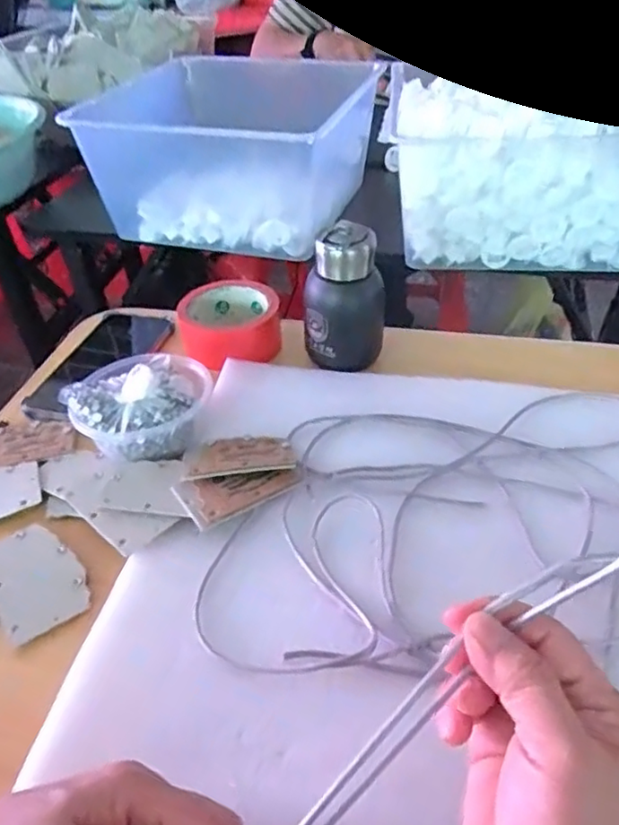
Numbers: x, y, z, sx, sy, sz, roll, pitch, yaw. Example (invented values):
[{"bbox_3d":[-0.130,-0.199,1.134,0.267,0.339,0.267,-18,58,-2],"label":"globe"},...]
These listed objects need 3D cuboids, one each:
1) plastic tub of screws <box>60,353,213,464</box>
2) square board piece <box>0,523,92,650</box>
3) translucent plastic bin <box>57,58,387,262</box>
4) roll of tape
[{"bbox_3d":[-0.132,-0.015,0.489,0.096,0.054,0.100,-2,42,2],"label":"plastic tub of screws"},{"bbox_3d":[-0.185,0.111,0.409,0.056,0.006,0.086,-31,48,-27],"label":"square board piece"},{"bbox_3d":[-0.091,-0.325,0.759,0.276,0.141,0.272,10,43,14],"label":"translucent plastic bin"},{"bbox_3d":[-0.081,-0.091,0.606,0.098,0.043,0.088,-11,42,-9],"label":"roll of tape"}]

